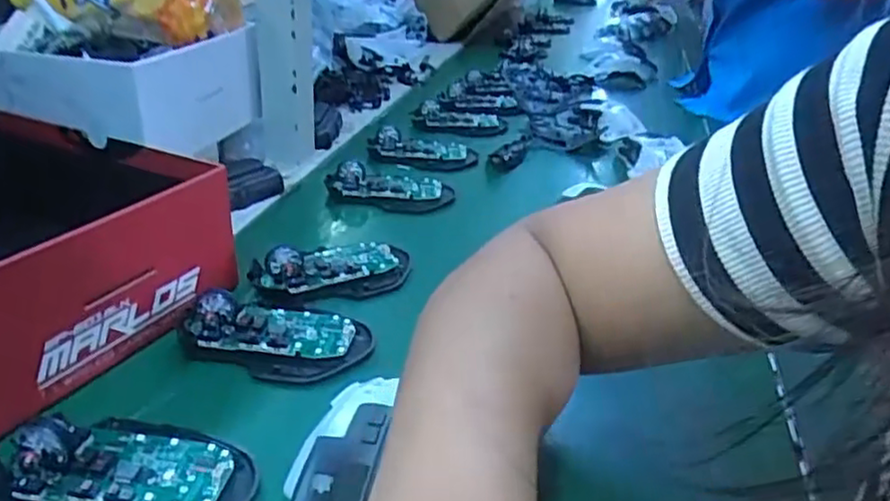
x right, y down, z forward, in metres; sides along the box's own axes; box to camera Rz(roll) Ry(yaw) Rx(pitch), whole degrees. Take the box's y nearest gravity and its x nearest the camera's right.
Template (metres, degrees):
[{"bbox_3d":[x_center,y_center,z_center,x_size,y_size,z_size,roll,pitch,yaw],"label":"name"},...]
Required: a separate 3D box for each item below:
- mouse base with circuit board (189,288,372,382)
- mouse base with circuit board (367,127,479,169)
[{"bbox_3d":[-0.103,0.045,0.425,0.112,0.026,0.064,2,27,-3],"label":"mouse base with circuit board"},{"bbox_3d":[-0.024,-0.110,0.744,0.112,0.022,0.061,5,27,2],"label":"mouse base with circuit board"}]

